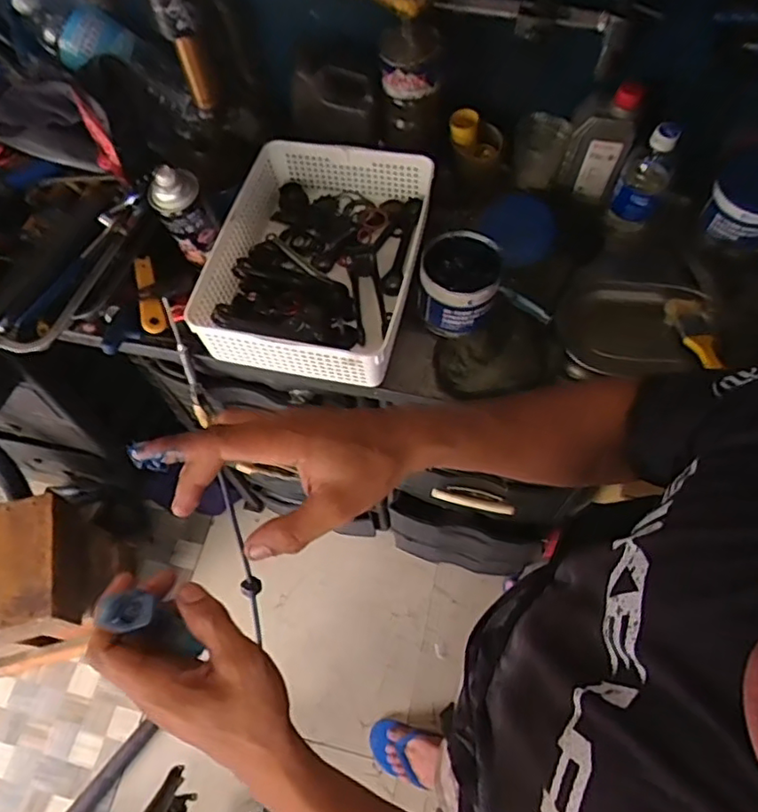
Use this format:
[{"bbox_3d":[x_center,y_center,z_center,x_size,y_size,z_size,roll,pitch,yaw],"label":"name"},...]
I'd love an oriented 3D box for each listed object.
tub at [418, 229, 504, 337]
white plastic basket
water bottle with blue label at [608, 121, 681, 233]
[{"bbox_3d":[0.103,-0.157,0.776,0.099,0.079,0.106,15,66,9],"label":"tub"},{"bbox_3d":[-0.079,-0.193,0.789,0.249,0.083,0.320,11,65,7],"label":"white plastic basket"},{"bbox_3d":[0.356,-0.306,0.805,0.063,0.161,0.059,26,68,14],"label":"water bottle with blue label"}]

